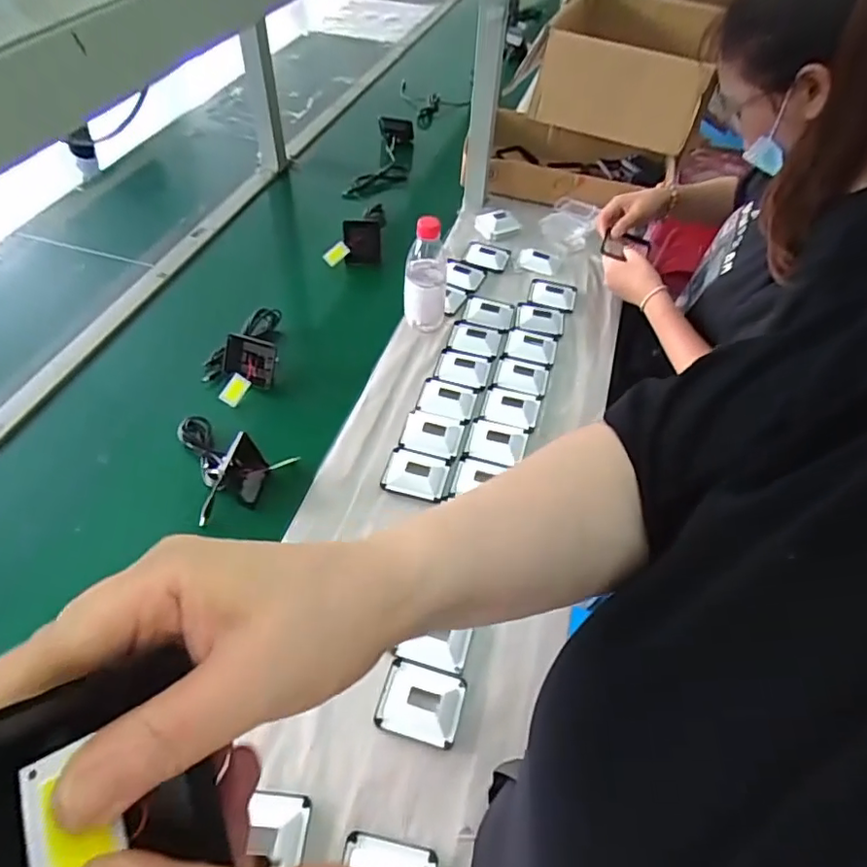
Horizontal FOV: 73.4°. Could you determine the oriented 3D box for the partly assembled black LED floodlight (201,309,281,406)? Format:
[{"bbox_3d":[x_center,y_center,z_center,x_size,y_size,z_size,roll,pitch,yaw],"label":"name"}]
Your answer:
[{"bbox_3d":[-0.279,-0.116,0.849,0.104,0.069,0.160,-5,50,-7],"label":"partly assembled black LED floodlight"}]

